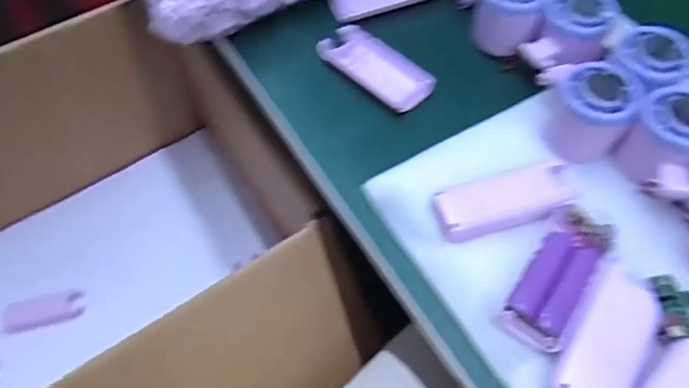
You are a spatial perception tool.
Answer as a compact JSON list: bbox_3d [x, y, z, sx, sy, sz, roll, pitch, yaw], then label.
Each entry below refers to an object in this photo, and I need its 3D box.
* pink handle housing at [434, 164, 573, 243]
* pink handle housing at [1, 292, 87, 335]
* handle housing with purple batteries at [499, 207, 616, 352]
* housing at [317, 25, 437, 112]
[{"bbox_3d":[0.115,0.007,0.378,0.096,0.020,0.038,-12,59,-5],"label":"pink handle housing"},{"bbox_3d":[-0.423,0.166,0.726,0.102,0.026,0.036,-12,57,-26],"label":"pink handle housing"},{"bbox_3d":[0.143,0.056,0.345,0.040,0.025,0.095,29,64,19],"label":"handle housing with purple batteries"},{"bbox_3d":[0.028,-0.113,0.461,0.049,0.013,0.106,-39,65,-20],"label":"housing"}]

